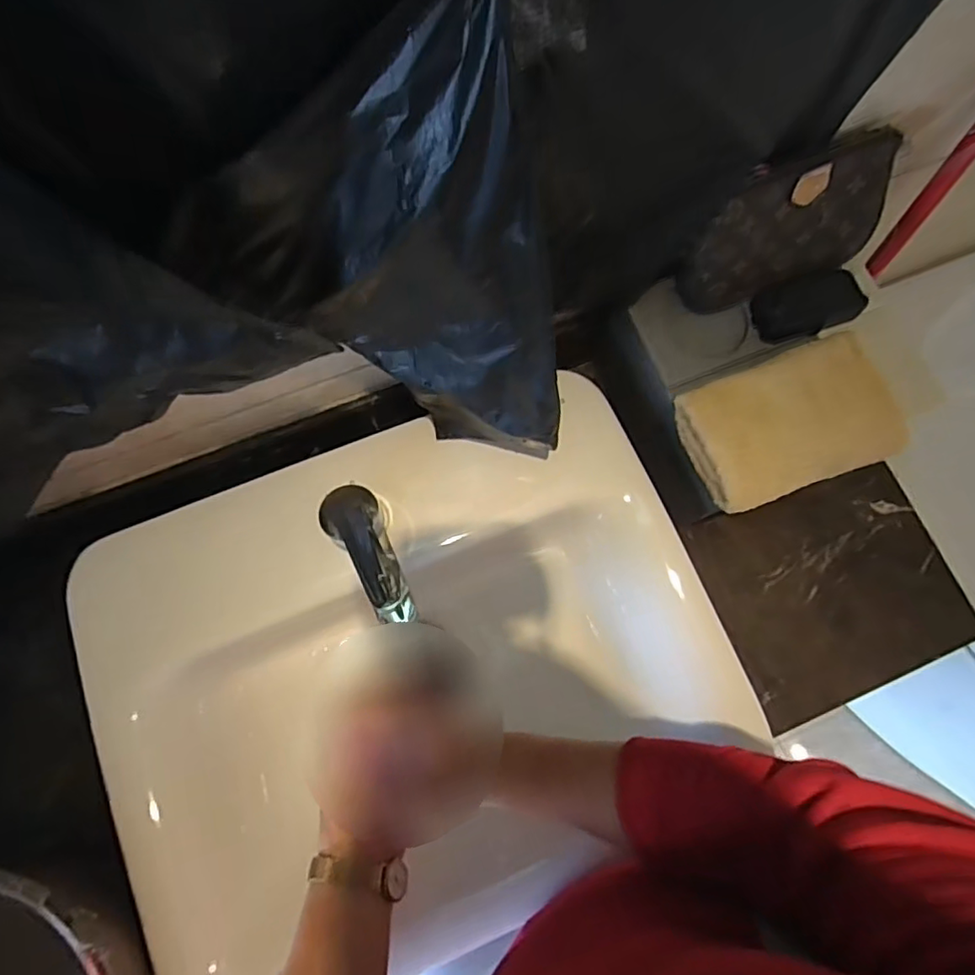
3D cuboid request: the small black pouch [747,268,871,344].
[{"bbox_3d":[0.320,-0.182,0.584,0.120,0.018,0.056,-23,77,-7],"label":"small black pouch"}]

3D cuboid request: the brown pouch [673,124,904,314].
[{"bbox_3d":[0.288,-0.238,0.549,0.221,0.106,0.075,-33,79,-10],"label":"brown pouch"}]

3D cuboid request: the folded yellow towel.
[{"bbox_3d":[0.273,-0.059,0.535,0.184,0.041,0.119,-19,76,-6],"label":"folded yellow towel"}]

